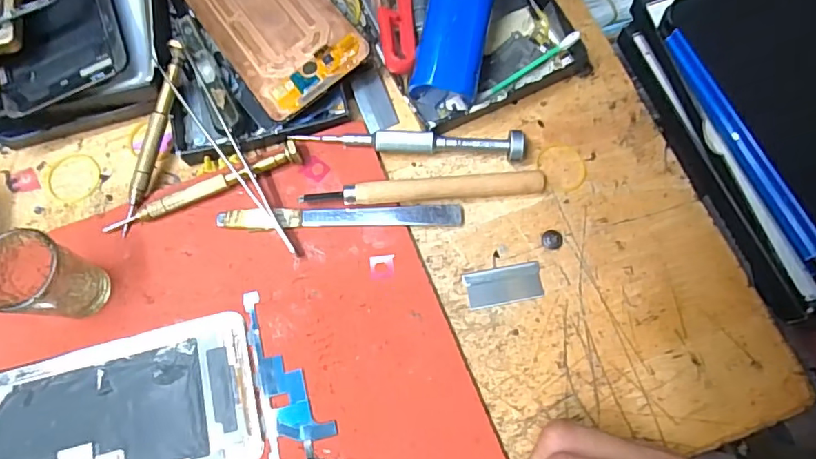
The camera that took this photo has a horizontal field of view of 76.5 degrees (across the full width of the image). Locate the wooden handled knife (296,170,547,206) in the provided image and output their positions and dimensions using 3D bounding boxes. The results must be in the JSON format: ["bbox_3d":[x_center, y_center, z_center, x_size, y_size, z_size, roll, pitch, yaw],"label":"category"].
[{"bbox_3d":[0.009,-0.020,0.274,0.125,0.012,0.013,-6,73,-1],"label":"wooden handled knife"}]

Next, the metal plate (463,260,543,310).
[{"bbox_3d":[0.049,0.028,0.266,0.039,0.004,0.019,-11,73,-2],"label":"metal plate"}]

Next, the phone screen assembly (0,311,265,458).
[{"bbox_3d":[-0.145,0.095,0.241,0.148,0.011,0.082,-15,73,-3],"label":"phone screen assembly"}]

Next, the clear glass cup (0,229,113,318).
[{"bbox_3d":[-0.169,0.022,0.242,0.034,0.052,0.033,0,73,1],"label":"clear glass cup"}]

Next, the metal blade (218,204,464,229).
[{"bbox_3d":[-0.035,-0.007,0.274,0.127,0.004,0.011,-2,73,1],"label":"metal blade"}]

